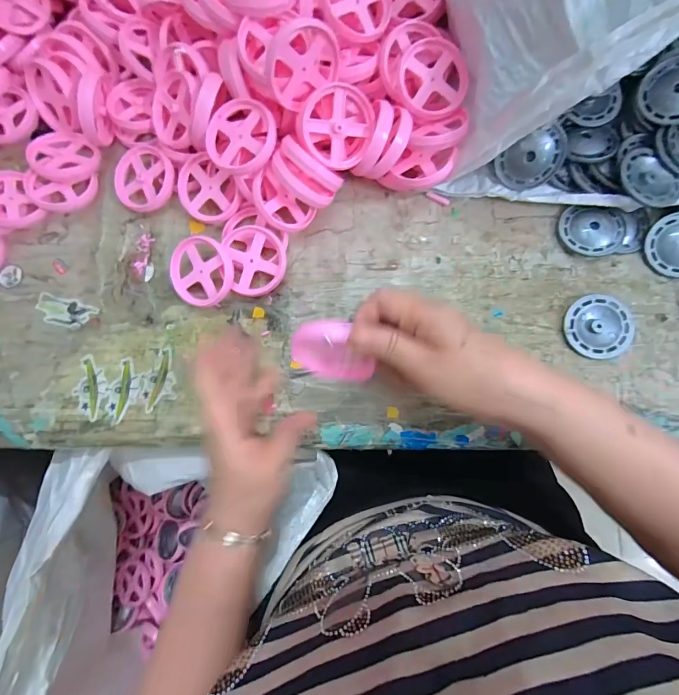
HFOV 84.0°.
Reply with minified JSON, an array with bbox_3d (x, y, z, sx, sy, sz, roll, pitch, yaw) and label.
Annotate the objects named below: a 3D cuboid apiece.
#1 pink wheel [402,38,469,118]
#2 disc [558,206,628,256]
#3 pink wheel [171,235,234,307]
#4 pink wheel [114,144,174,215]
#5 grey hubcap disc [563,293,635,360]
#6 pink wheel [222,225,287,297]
[{"bbox_3d":[0.083,-0.241,0.333,0.058,0.008,0.065,-7,88,4],"label":"pink wheel"},{"bbox_3d":[0.236,-0.108,0.351,0.055,0.008,0.045,12,89,4],"label":"disc"},{"bbox_3d":[-0.131,-0.072,0.359,0.062,0.008,0.064,2,98,17],"label":"pink wheel"},{"bbox_3d":[-0.197,-0.170,0.379,0.061,0.016,0.061,0,88,4],"label":"pink wheel"},{"bbox_3d":[0.233,-0.019,0.342,0.055,0.010,0.056,0,88,4],"label":"grey hubcap disc"},{"bbox_3d":[-0.079,-0.084,0.365,0.054,0.020,0.065,-10,87,4],"label":"pink wheel"}]

